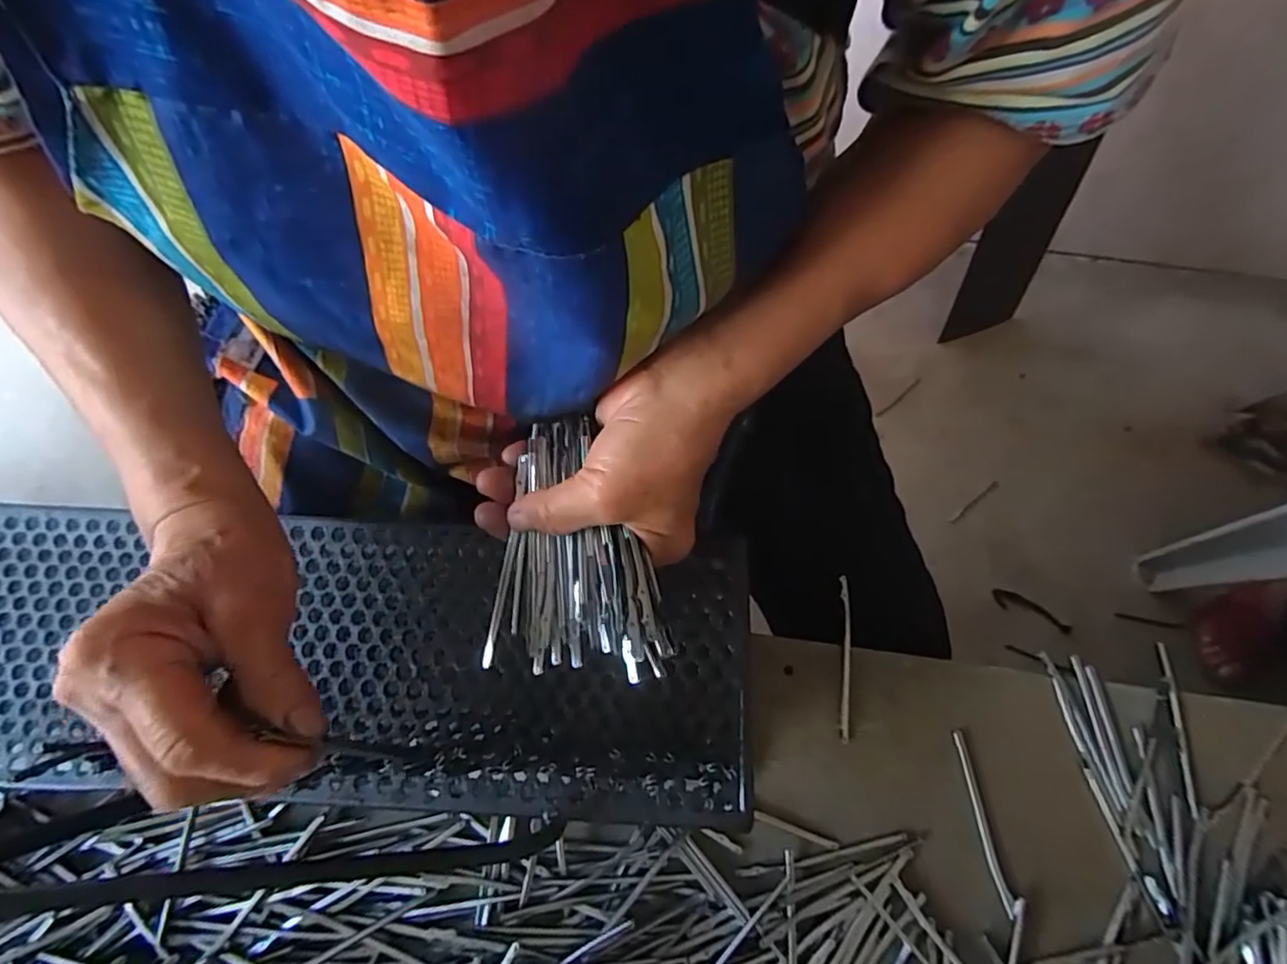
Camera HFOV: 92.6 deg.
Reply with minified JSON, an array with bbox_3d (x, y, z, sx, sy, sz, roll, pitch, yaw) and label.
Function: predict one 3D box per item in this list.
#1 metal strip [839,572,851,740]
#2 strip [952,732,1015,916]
[{"bbox_3d":[0.132,0.114,0.403,0.008,0.007,0.104,6,72,3],"label":"metal strip"},{"bbox_3d":[0.206,0.206,0.376,0.008,0.005,0.099,-7,72,-2],"label":"strip"}]

